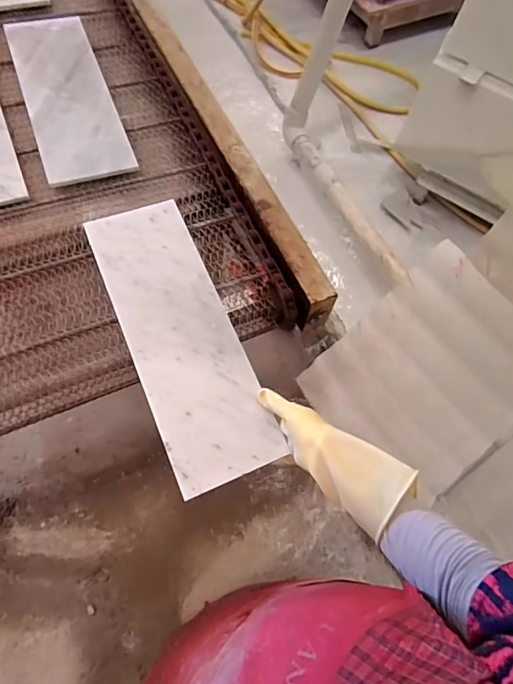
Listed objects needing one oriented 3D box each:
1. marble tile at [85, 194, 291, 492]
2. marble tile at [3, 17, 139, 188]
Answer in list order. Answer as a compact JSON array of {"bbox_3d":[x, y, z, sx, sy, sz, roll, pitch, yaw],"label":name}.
[{"bbox_3d":[-0.117,-0.023,0.675,0.156,0.017,0.468,-19,67,-13],"label":"marble tile"},{"bbox_3d":[-0.387,-0.514,0.900,0.161,0.018,0.510,-18,64,-15],"label":"marble tile"}]

